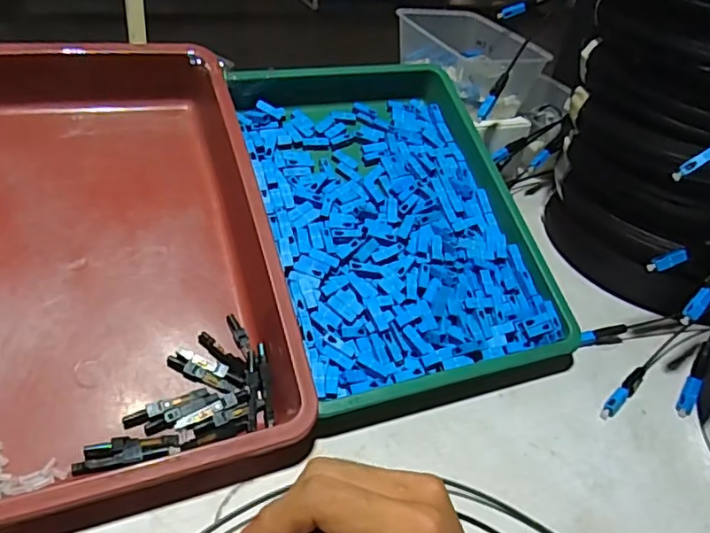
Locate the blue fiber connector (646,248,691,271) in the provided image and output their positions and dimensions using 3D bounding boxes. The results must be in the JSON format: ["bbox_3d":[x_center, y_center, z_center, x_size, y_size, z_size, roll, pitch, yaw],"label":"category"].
[{"bbox_3d":[0.246,-0.004,0.459,0.031,0.008,0.010,-25,32,17],"label":"blue fiber connector"}]

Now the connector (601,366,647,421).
[{"bbox_3d":[0.213,0.099,0.464,0.068,0.009,0.011,-26,47,-37],"label":"connector"}]

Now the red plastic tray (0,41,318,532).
[{"bbox_3d":[-0.201,-0.017,0.415,0.264,0.058,0.365,-9,63,-23],"label":"red plastic tray"}]

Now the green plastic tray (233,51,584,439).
[{"bbox_3d":[0.031,-0.051,0.505,0.216,0.038,0.340,-10,61,-19],"label":"green plastic tray"}]

